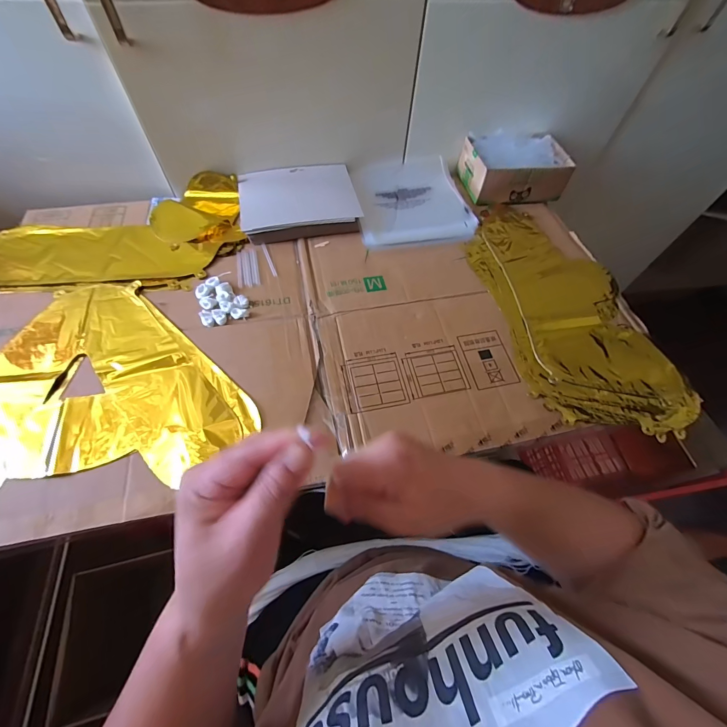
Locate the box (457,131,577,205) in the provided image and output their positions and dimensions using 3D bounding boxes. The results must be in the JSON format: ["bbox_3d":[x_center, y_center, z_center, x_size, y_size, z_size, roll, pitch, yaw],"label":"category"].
[{"bbox_3d":[0.297,-0.390,0.681,0.184,0.063,0.137,-6,61,-7],"label":"box"}]

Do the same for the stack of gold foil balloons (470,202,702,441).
[{"bbox_3d":[0.324,-0.092,0.565,0.234,0.034,0.435,-7,61,-8],"label":"stack of gold foil balloons"}]

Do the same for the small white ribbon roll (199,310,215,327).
[{"bbox_3d":[-0.233,-0.067,0.512,0.017,0.007,0.029,-25,64,-17],"label":"small white ribbon roll"}]

